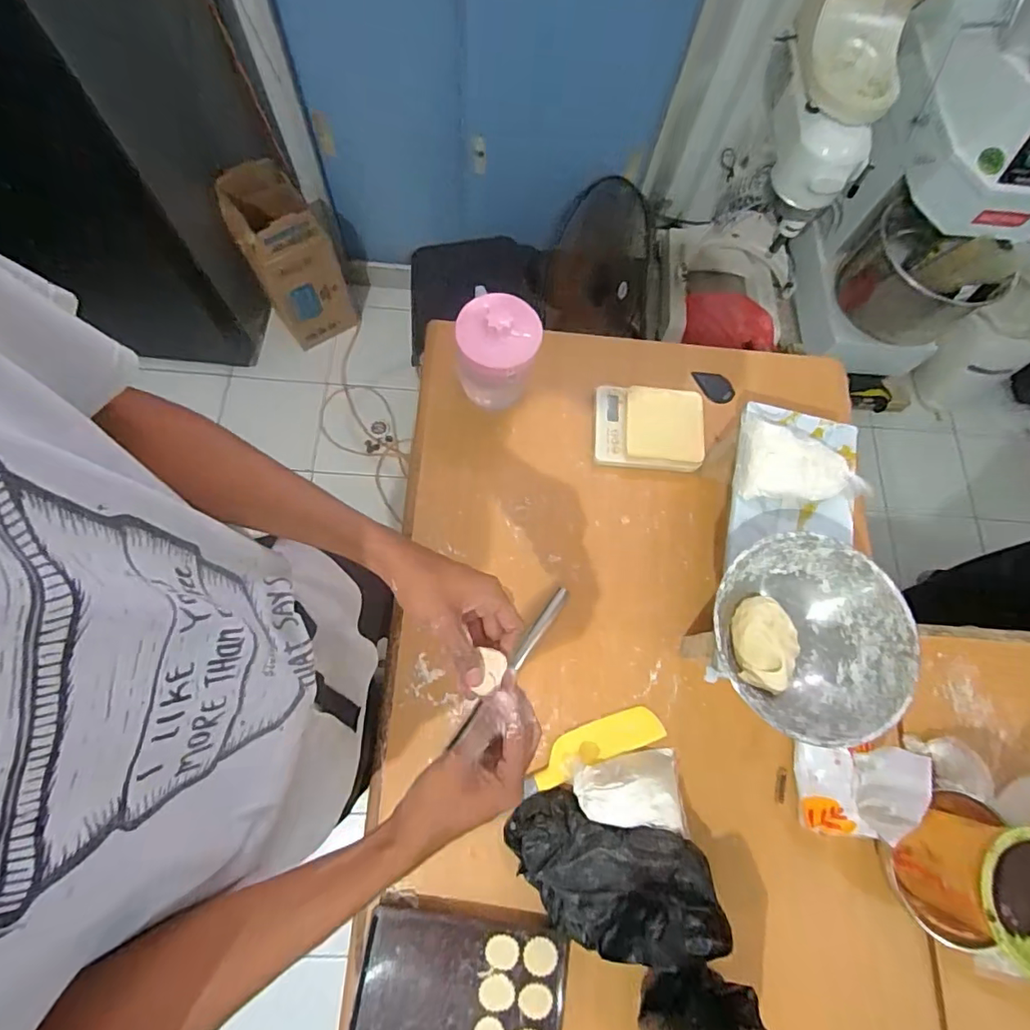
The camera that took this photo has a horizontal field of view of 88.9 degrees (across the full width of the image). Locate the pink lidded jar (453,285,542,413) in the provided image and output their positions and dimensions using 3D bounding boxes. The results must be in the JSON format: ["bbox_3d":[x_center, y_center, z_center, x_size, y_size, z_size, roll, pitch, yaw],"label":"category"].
[{"bbox_3d":[-0.025,-0.240,0.784,0.109,0.152,0.119,1,73,-4],"label":"pink lidded jar"}]

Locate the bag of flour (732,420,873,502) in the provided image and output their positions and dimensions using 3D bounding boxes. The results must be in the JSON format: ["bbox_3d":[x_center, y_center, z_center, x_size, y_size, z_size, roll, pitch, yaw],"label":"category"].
[{"bbox_3d":[0.380,-0.060,0.681,0.173,0.041,0.108,15,73,0],"label":"bag of flour"}]

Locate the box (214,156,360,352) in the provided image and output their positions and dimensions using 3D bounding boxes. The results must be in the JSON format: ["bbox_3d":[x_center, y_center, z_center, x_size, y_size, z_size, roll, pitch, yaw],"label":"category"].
[{"bbox_3d":[-0.640,-0.735,1.544,0.241,0.455,0.221,-26,77,-11],"label":"box"}]

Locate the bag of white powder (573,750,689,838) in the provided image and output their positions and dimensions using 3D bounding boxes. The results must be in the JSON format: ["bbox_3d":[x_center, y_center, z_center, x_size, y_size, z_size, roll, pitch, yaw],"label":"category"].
[{"bbox_3d":[0.147,0.355,0.675,0.142,0.055,0.088,0,73,-4],"label":"bag of white powder"}]

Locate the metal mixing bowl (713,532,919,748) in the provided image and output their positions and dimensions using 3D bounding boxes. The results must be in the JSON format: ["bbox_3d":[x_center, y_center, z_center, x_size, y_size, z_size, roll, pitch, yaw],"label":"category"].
[{"bbox_3d":[0.325,0.136,0.595,0.203,0.079,0.214,-7,74,-7],"label":"metal mixing bowl"}]

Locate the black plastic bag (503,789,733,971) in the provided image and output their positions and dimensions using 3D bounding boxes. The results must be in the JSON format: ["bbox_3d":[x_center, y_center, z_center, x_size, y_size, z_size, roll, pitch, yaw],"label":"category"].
[{"bbox_3d":[0.112,0.418,0.621,0.228,0.122,0.158,-5,73,-5],"label":"black plastic bag"}]

